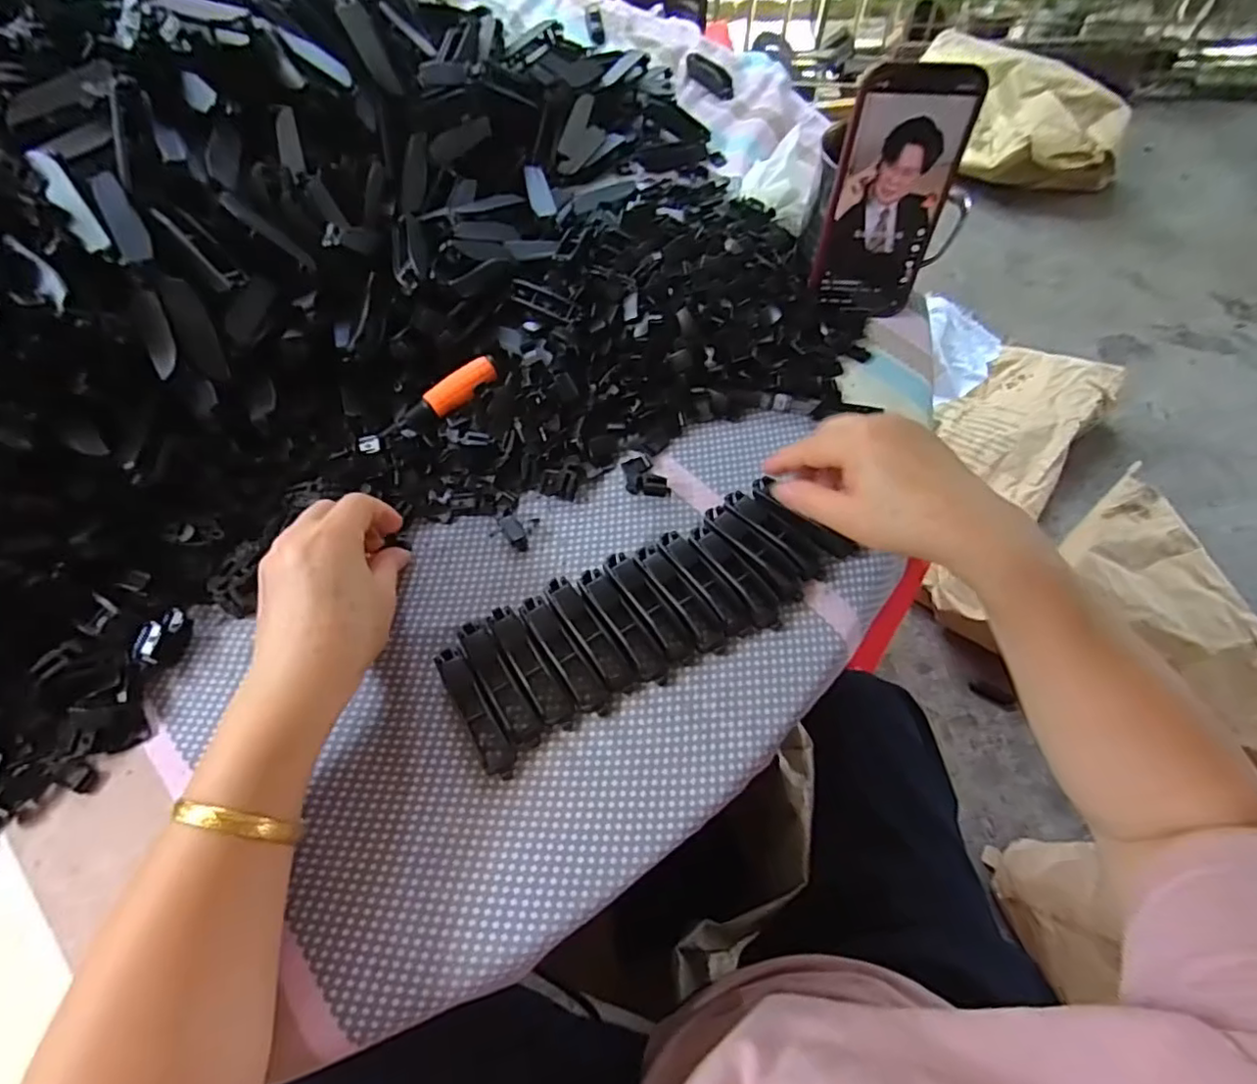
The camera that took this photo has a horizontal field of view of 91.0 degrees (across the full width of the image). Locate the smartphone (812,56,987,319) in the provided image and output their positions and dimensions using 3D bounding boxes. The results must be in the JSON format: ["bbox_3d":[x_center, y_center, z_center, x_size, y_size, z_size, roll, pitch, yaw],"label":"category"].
[{"bbox_3d":[0.181,-0.236,0.429,0.079,0.156,0.014,1,49,5],"label":"smartphone"}]

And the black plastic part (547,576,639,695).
[{"bbox_3d":[-0.023,0.052,0.350,0.016,0.015,0.075,-32,66,-16],"label":"black plastic part"}]

